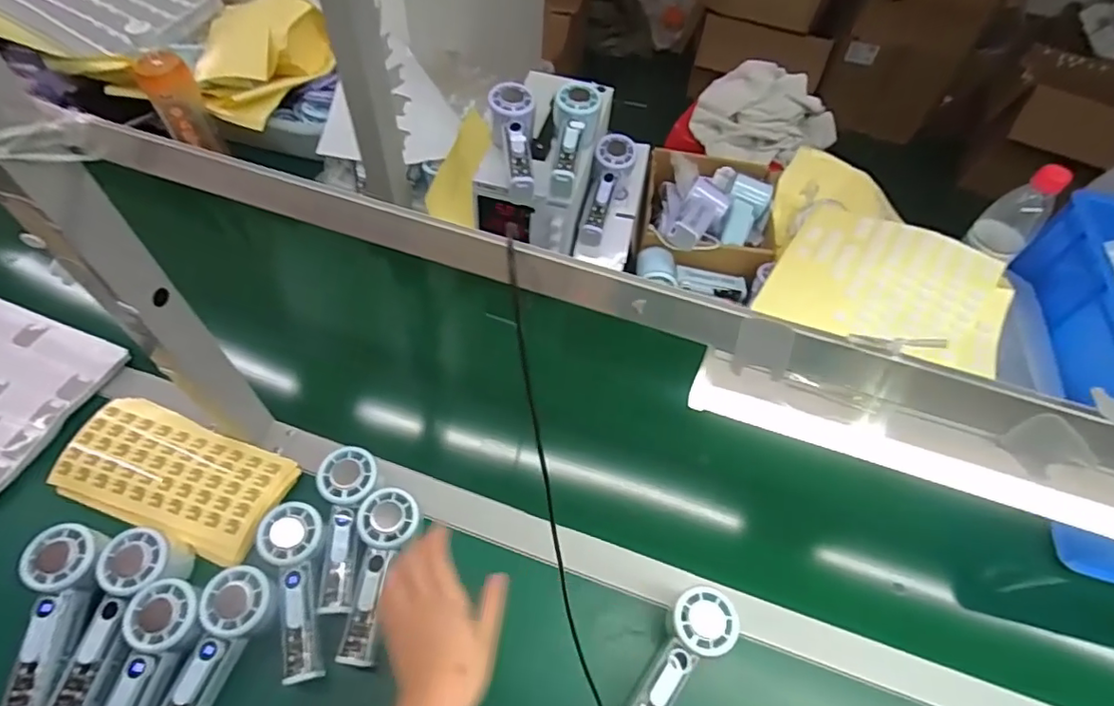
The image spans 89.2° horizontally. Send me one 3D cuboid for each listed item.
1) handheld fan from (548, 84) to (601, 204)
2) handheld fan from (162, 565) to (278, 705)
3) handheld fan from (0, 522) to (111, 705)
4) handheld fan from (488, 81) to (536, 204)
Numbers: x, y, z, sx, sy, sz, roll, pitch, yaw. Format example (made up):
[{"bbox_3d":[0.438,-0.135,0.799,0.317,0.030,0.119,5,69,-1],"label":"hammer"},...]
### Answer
[{"bbox_3d":[0.016,-0.256,0.693,0.056,0.065,0.157,11,74,2],"label":"handheld fan"},{"bbox_3d":[-0.298,0.266,0.489,0.056,0.031,0.152,18,72,7],"label":"handheld fan"},{"bbox_3d":[-0.442,0.232,0.497,0.059,0.032,0.152,0,70,-5],"label":"handheld fan"},{"bbox_3d":[-0.050,-0.250,0.677,0.056,0.041,0.158,-4,72,-8],"label":"handheld fan"}]

